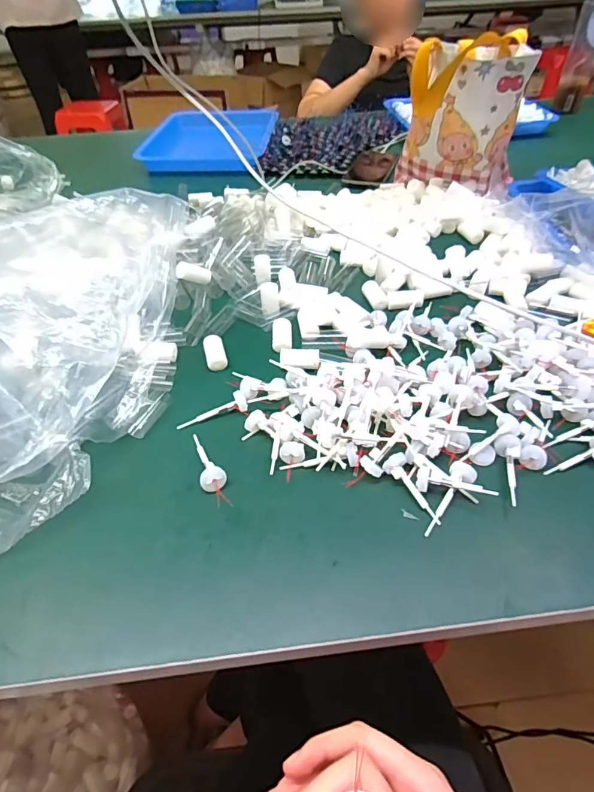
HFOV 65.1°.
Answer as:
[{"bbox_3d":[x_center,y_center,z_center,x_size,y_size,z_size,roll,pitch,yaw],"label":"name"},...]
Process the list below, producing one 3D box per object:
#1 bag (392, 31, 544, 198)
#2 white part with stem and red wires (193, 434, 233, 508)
[{"bbox_3d":[0.257,-0.426,0.716,0.184,0.188,0.107,7,46,10],"label":"bag"},{"bbox_3d":[-0.075,0.059,0.394,0.021,0.014,0.083,-19,47,-14],"label":"white part with stem and red wires"}]

